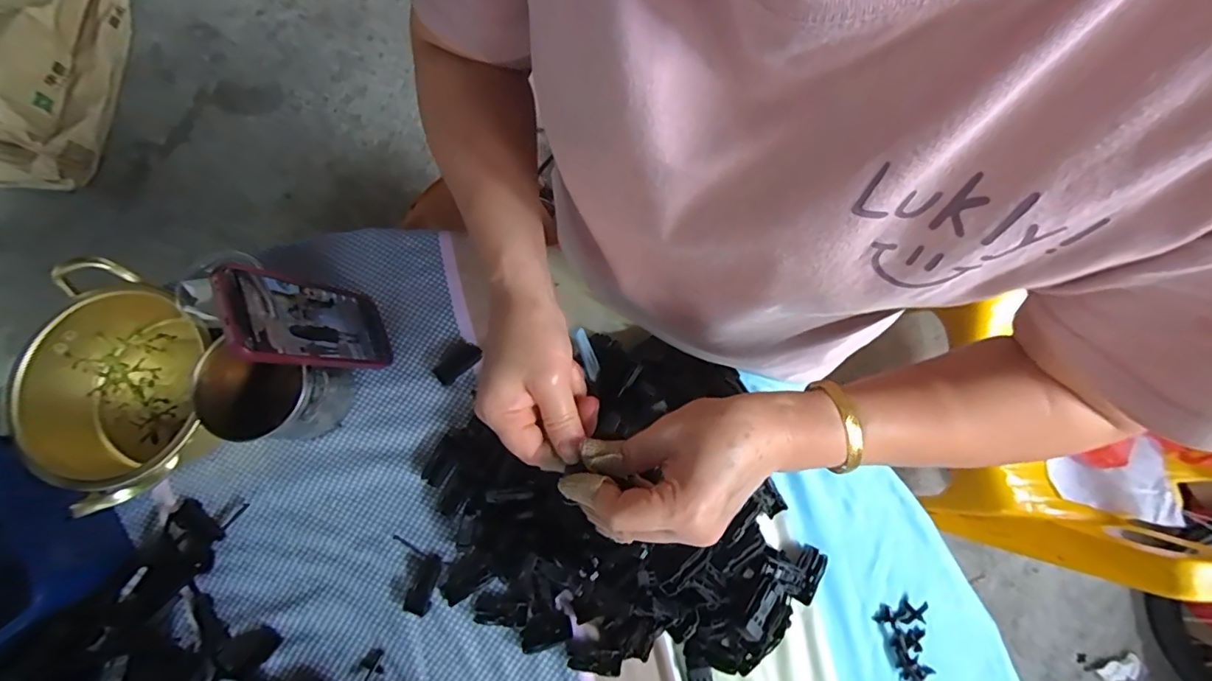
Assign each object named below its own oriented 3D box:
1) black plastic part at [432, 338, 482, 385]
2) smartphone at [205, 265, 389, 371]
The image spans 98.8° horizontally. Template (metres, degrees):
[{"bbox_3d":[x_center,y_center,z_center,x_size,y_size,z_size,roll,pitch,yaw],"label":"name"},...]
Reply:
[{"bbox_3d":[-0.145,0.021,0.503,0.025,0.011,0.046,37,80,8],"label":"black plastic part"},{"bbox_3d":[-0.246,-0.015,0.437,0.009,0.160,0.075,-23,78,13],"label":"smartphone"}]

